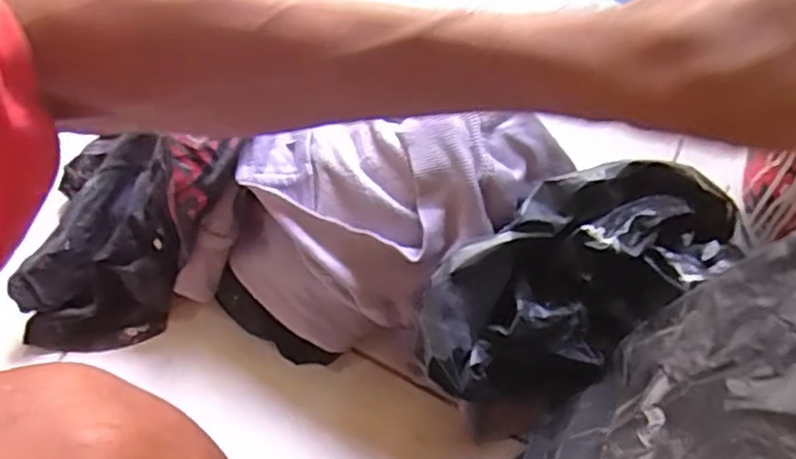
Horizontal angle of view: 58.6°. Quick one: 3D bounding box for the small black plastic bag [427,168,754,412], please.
[{"bbox_3d":[0.142,0.038,0.534,0.281,0.114,0.120,-34,62,-14],"label":"small black plastic bag"}]

